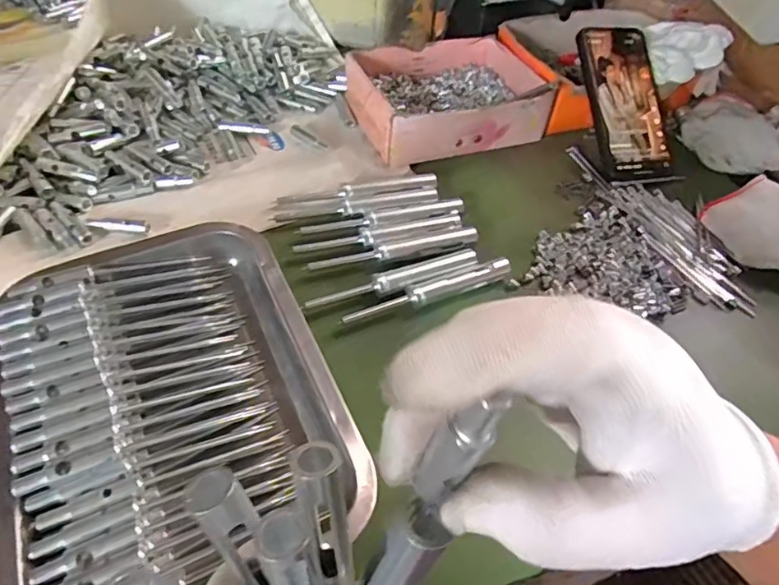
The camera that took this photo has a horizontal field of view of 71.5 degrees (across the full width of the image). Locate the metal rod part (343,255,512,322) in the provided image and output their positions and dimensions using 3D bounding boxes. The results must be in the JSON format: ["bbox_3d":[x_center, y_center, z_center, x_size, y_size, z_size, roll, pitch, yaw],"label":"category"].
[{"bbox_3d":[0.032,0.000,0.422,0.140,0.013,0.018,-15,55,-17],"label":"metal rod part"}]

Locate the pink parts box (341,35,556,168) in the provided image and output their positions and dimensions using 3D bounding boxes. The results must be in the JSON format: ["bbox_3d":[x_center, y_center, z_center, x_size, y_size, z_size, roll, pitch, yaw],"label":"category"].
[{"bbox_3d":[0.059,-0.209,0.555,0.182,0.047,0.148,-13,54,-16],"label":"pink parts box"}]

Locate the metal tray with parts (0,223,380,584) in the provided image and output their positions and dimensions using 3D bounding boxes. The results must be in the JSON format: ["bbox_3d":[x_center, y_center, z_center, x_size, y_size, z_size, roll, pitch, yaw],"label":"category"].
[{"bbox_3d":[-0.137,0.063,0.339,0.185,0.046,0.246,-19,56,-20],"label":"metal tray with parts"}]

